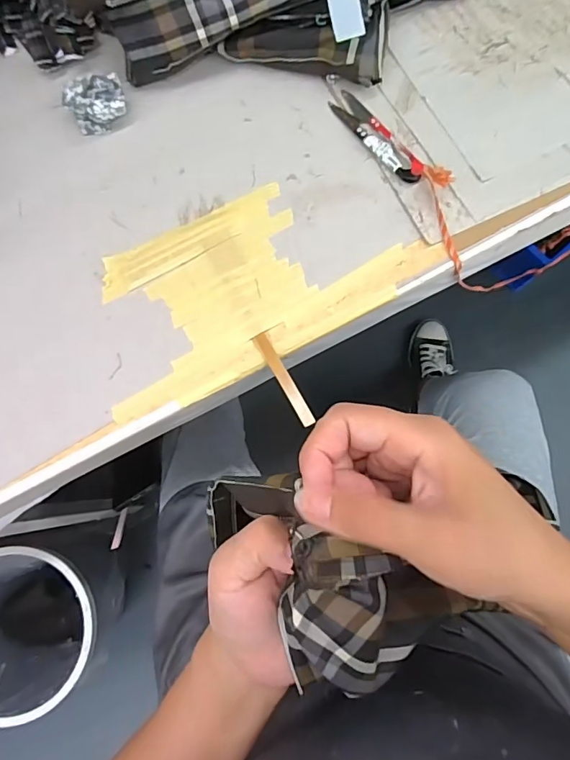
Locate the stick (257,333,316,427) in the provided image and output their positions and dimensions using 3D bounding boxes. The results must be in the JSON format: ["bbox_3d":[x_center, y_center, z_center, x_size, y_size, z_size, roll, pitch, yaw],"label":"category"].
[{"bbox_3d":[0.000,-0.001,0.357,0.010,0.005,0.077,-28,80,-4],"label":"stick"}]

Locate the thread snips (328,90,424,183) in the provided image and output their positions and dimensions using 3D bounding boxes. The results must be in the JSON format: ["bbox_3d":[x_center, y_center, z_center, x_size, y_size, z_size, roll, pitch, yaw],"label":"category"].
[{"bbox_3d":[0.077,-0.205,0.397,0.023,0.010,0.103,-36,80,-5],"label":"thread snips"}]

